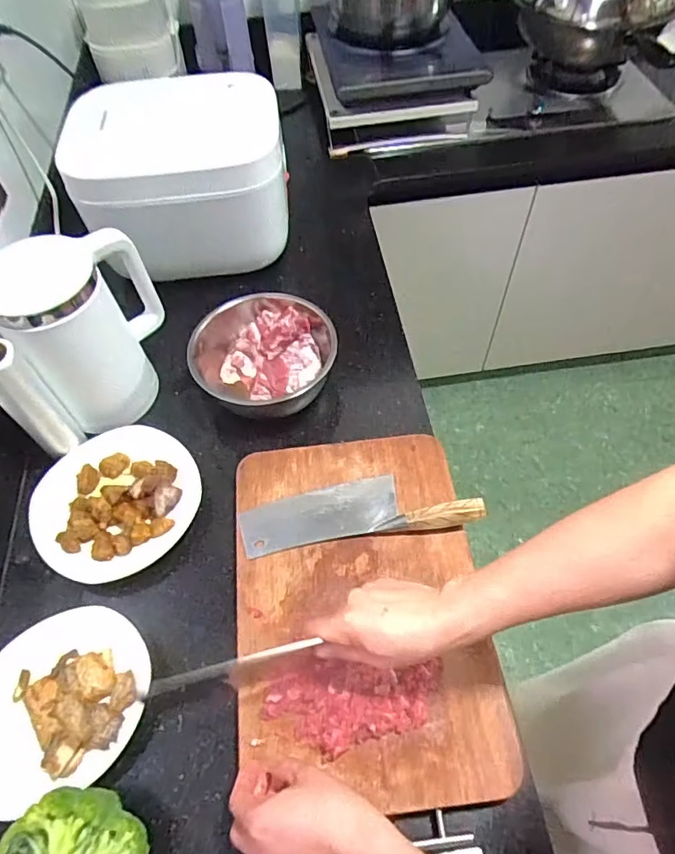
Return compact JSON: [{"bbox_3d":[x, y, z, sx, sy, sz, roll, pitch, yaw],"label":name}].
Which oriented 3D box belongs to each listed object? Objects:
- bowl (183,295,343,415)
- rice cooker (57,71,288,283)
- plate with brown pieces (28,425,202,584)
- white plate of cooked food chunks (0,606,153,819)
[{"bbox_3d":[-0.108,-0.101,0.743,0.200,0.085,0.191,-1,56,2],"label":"bowl"},{"bbox_3d":[-0.237,-0.364,0.818,0.311,0.223,0.176,-9,57,-3],"label":"rice cooker"},{"bbox_3d":[-0.273,0.091,0.664,0.177,0.034,0.201,34,64,22],"label":"plate with brown pieces"},{"bbox_3d":[-0.287,0.281,0.546,0.190,0.026,0.156,-24,59,-13],"label":"white plate of cooked food chunks"}]

